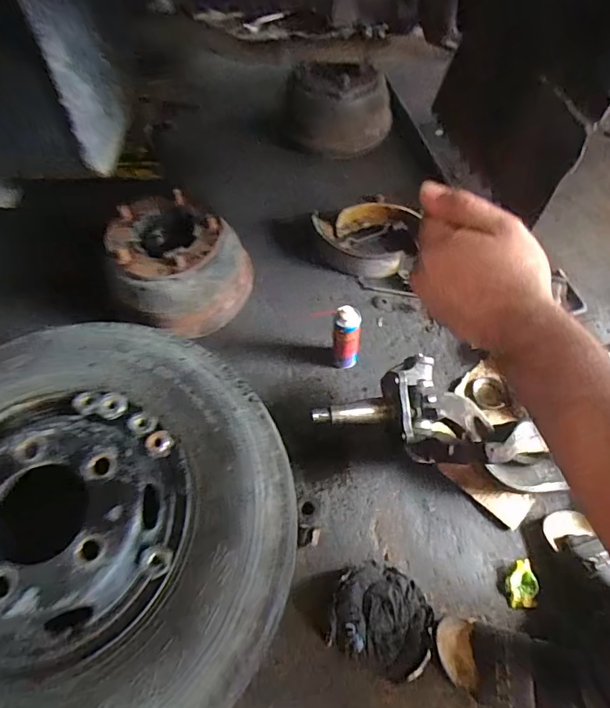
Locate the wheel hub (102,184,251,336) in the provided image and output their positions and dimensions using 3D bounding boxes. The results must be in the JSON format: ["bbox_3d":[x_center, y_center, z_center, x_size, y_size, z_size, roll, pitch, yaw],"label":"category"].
[{"bbox_3d":[-0.289,-0.194,1.067,0.281,0.181,0.262,0,59,-1],"label":"wheel hub"}]

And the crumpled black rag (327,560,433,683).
[{"bbox_3d":[0.128,0.430,0.777,0.163,0.051,0.148,24,62,13],"label":"crumpled black rag"}]

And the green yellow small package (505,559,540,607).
[{"bbox_3d":[0.377,0.399,0.825,0.049,0.018,0.073,2,59,0],"label":"green yellow small package"}]

